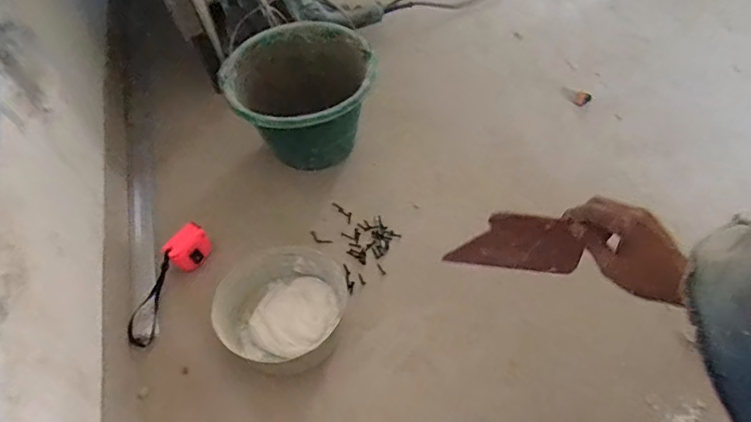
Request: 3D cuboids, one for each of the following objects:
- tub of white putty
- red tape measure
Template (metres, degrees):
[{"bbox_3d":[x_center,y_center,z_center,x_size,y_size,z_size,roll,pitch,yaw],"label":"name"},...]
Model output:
[{"bbox_3d":[-0.142,0.136,0.814,0.183,0.084,0.200,11,55,12],"label":"tub of white putty"},{"bbox_3d":[-0.334,0.115,0.864,0.058,0.056,0.203,18,57,17],"label":"red tape measure"}]

